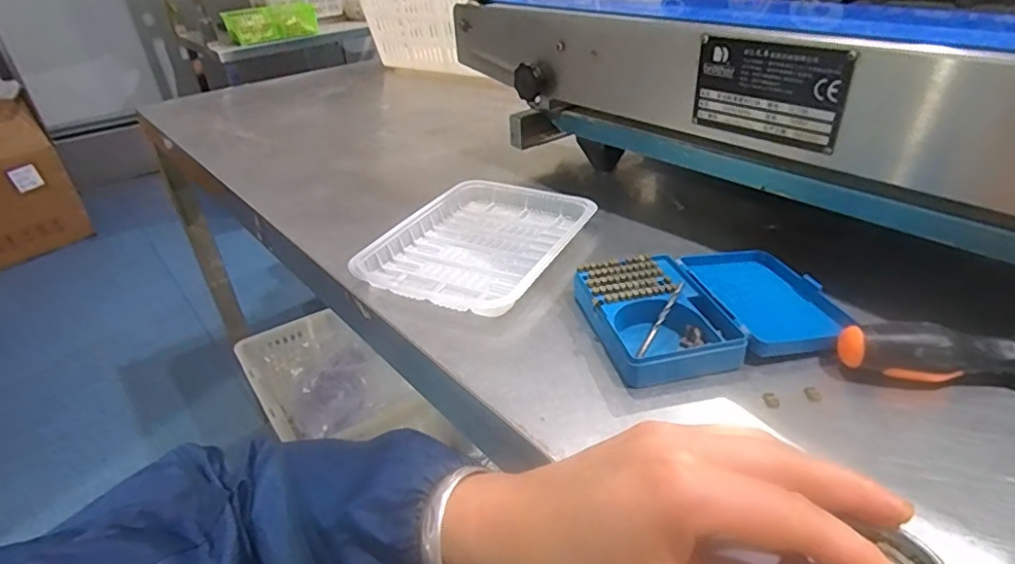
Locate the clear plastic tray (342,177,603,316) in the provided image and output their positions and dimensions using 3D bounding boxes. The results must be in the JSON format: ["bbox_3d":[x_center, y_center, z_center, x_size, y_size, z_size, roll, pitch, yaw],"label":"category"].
[{"bbox_3d":[-0.017,-0.038,0.462,0.135,0.022,0.180,13,37,22],"label":"clear plastic tray"}]

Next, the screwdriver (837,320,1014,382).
[{"bbox_3d":[0.259,0.045,0.300,0.153,0.029,0.027,4,34,11],"label":"screwdriver"}]

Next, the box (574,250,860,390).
[{"bbox_3d":[0.128,0.014,0.364,0.153,0.027,0.110,-8,34,-8],"label":"box"}]

